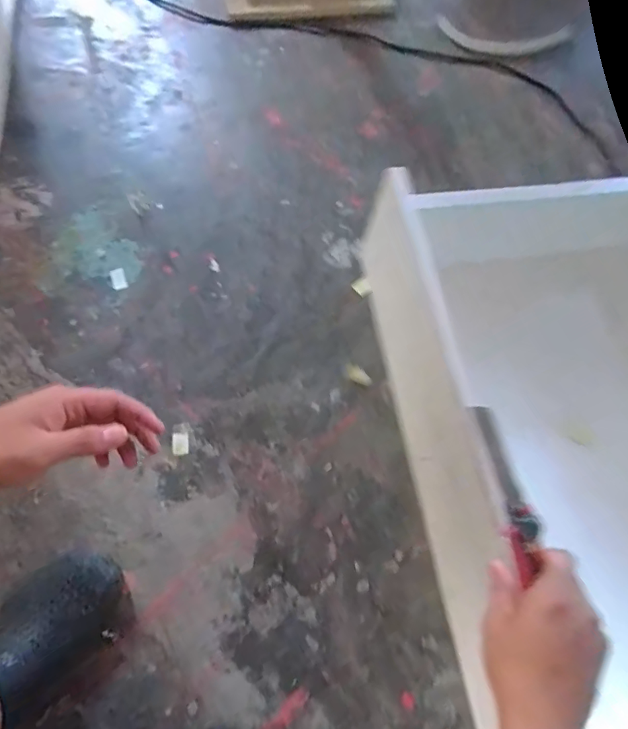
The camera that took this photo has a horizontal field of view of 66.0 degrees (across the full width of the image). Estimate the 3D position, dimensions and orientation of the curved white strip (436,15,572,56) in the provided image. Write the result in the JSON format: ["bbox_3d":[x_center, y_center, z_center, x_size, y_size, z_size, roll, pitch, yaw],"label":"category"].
[{"bbox_3d":[0.366,-0.608,0.908,0.257,0.024,0.093,0,72,0],"label":"curved white strip"}]

